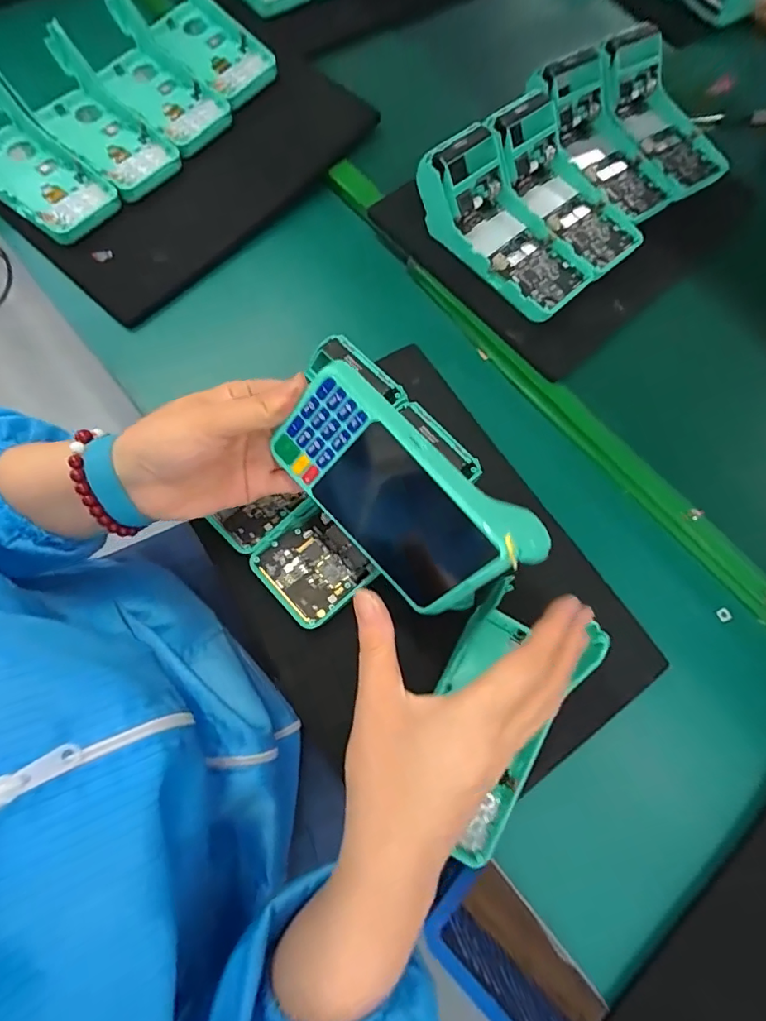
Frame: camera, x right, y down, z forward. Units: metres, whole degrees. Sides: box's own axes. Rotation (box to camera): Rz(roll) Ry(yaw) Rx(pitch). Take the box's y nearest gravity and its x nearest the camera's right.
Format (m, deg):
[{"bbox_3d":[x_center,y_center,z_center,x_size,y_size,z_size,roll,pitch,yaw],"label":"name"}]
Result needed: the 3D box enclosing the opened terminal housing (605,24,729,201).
[{"bbox_3d":[0.289,-0.406,0.499,0.106,0.056,0.160,-28,74,-13],"label":"opened terminal housing"}]

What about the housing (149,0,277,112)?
[{"bbox_3d":[-0.187,-0.503,0.517,0.085,0.043,0.177,-32,75,-15],"label":"housing"}]

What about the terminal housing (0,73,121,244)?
[{"bbox_3d":[-0.337,-0.326,0.460,0.178,0.046,0.087,41,75,12],"label":"terminal housing"}]

